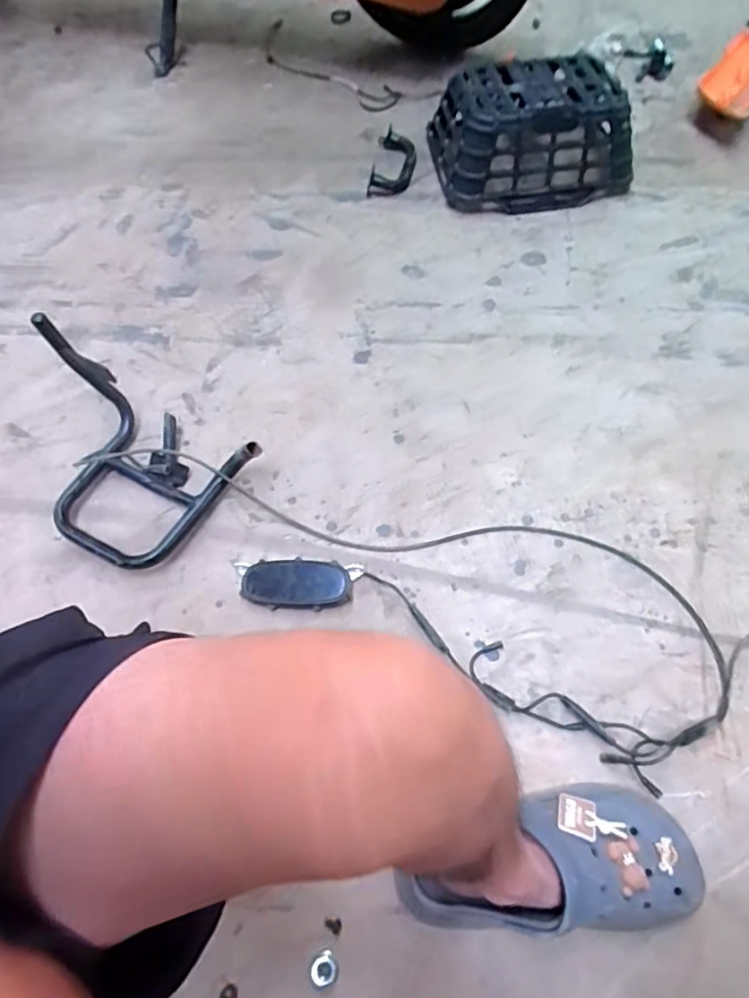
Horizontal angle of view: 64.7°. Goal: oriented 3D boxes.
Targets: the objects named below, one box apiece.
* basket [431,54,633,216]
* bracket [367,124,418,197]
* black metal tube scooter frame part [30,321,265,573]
[{"bbox_3d":[0.250,-0.601,0.972,0.291,0.137,0.232,-16,64,-6],"label":"basket"},{"bbox_3d":[0.034,-0.586,1.033,0.074,0.031,0.150,7,64,5],"label":"bracket"},{"bbox_3d":[-0.310,-0.043,0.705,0.271,0.154,0.191,27,68,14],"label":"black metal tube scooter frame part"}]

